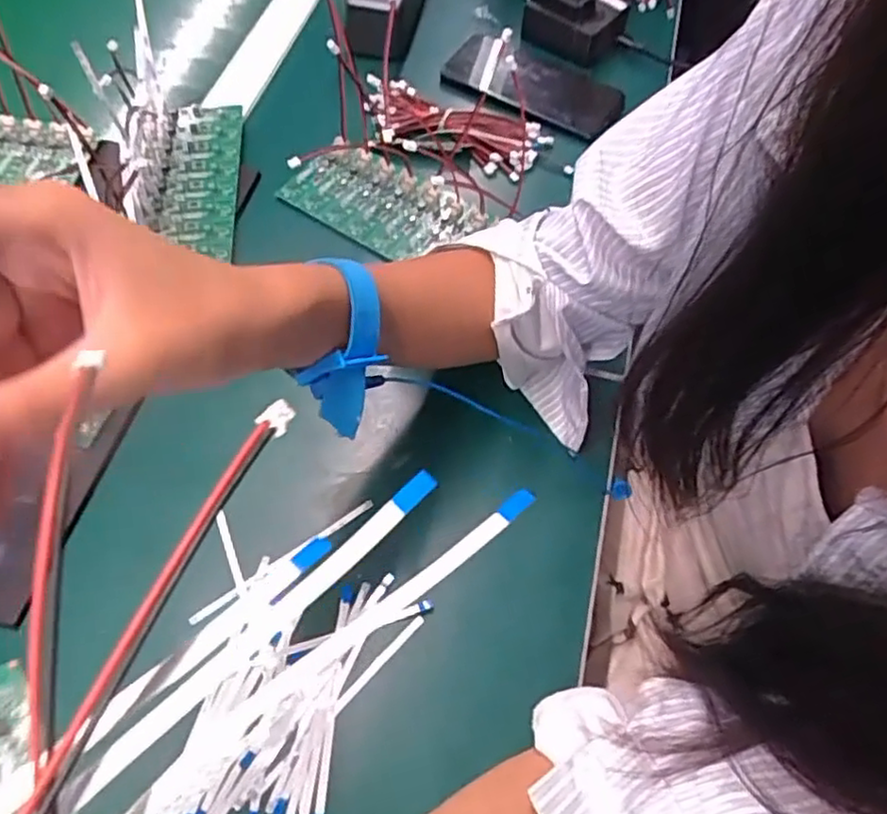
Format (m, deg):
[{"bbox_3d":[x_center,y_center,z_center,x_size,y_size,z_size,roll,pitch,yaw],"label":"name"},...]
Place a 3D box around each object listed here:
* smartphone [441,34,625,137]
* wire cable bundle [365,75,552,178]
[{"bbox_3d":[0.080,-0.287,0.606,0.153,0.014,0.081,26,63,13],"label":"smartphone"},{"bbox_3d":[0.007,-0.232,0.557,0.152,0.016,0.056,18,61,9],"label":"wire cable bundle"}]

